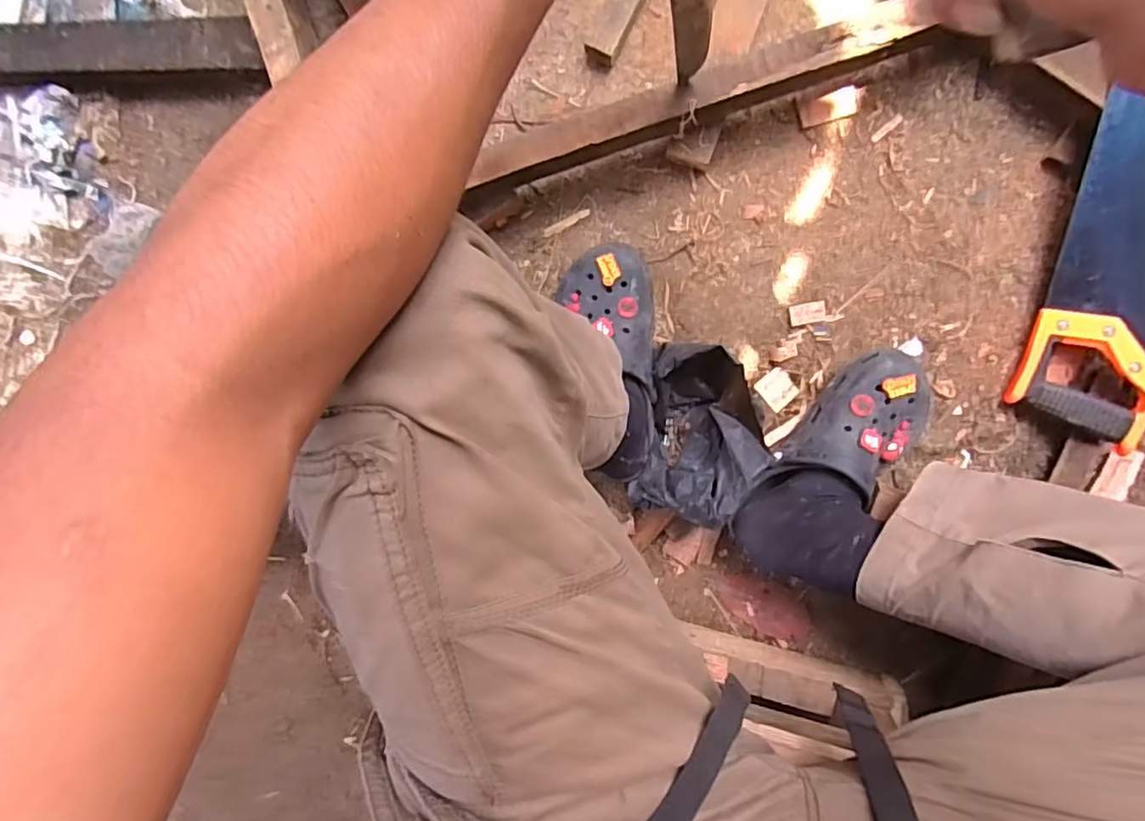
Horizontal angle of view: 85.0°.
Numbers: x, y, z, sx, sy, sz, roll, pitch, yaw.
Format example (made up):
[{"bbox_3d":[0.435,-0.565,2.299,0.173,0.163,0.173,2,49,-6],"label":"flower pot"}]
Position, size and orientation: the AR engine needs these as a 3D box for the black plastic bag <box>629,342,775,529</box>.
[{"bbox_3d":[0.129,0.023,0.640,0.116,0.124,0.167,6,95,8],"label":"black plastic bag"}]

